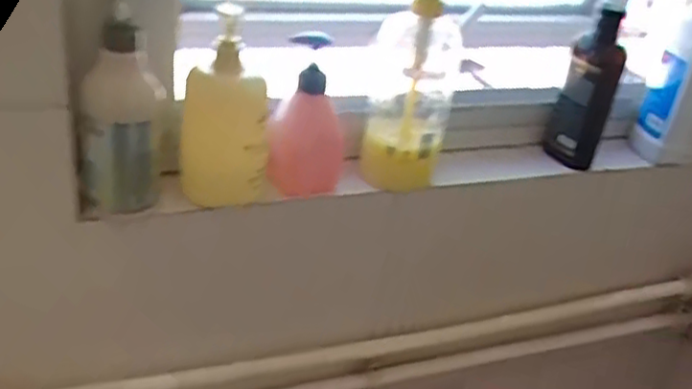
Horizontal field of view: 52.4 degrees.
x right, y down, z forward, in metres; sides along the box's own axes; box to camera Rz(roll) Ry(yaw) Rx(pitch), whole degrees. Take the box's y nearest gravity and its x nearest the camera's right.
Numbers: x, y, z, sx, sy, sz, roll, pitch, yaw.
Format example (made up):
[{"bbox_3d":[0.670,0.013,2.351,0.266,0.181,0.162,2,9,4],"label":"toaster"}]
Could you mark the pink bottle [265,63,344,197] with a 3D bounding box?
[{"bbox_3d":[-0.039,-0.067,0.743,0.075,0.126,0.060,8,29,0],"label":"pink bottle"}]

